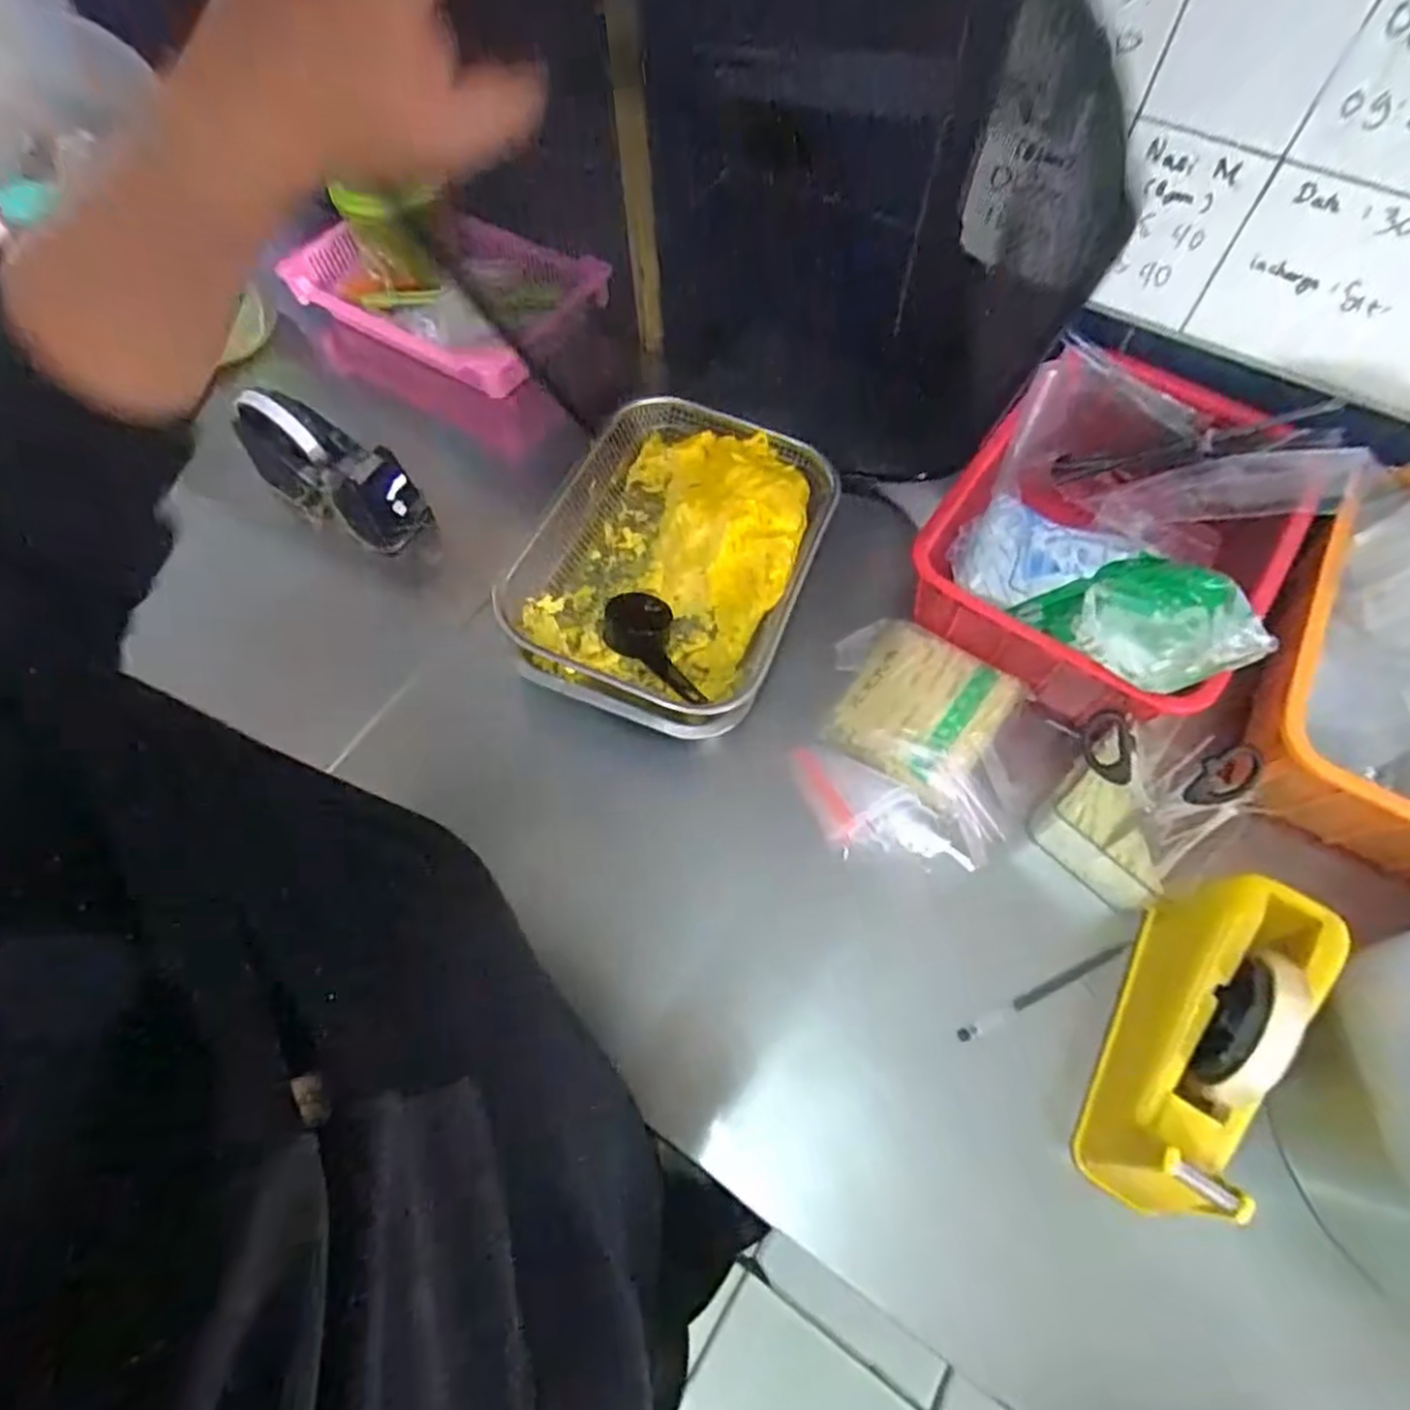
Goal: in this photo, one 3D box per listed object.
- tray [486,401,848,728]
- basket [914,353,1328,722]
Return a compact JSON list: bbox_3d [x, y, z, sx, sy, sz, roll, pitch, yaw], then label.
[{"bbox_3d":[-0.033,-0.128,0.646,0.238,0.059,0.310,18,65,10],"label":"tray"},{"bbox_3d":[0.320,-0.135,0.590,0.221,0.099,0.292,37,70,17],"label":"basket"}]

